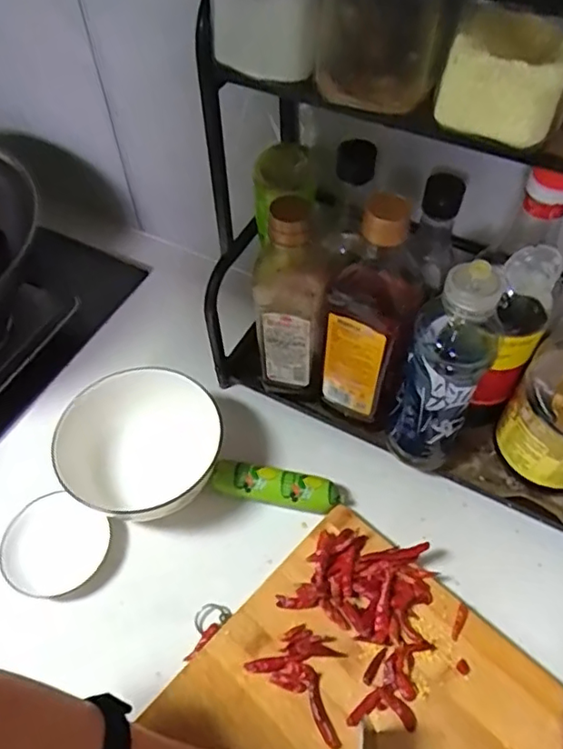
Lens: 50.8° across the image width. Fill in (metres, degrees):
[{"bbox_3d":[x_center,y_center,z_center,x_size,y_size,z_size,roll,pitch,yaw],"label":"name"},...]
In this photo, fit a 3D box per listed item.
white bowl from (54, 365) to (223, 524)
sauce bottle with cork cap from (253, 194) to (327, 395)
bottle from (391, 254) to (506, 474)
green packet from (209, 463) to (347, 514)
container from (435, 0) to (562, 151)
[{"bbox_3d":[-0.129,0.069,0.580,0.147,0.074,0.142,0,55,0],"label":"white bowl"},{"bbox_3d":[0.007,-0.066,0.537,0.058,0.235,0.047,2,55,2],"label":"sauce bottle with cork cap"},{"bbox_3d":[0.137,0.005,0.511,0.059,0.243,0.070,21,57,15],"label":"bottle"},{"bbox_3d":[-0.002,0.111,0.573,0.125,0.035,0.030,8,55,6],"label":"green packet"},{"bbox_3d":[0.125,-0.166,0.331,0.065,0.056,0.043,14,56,10],"label":"container"}]

